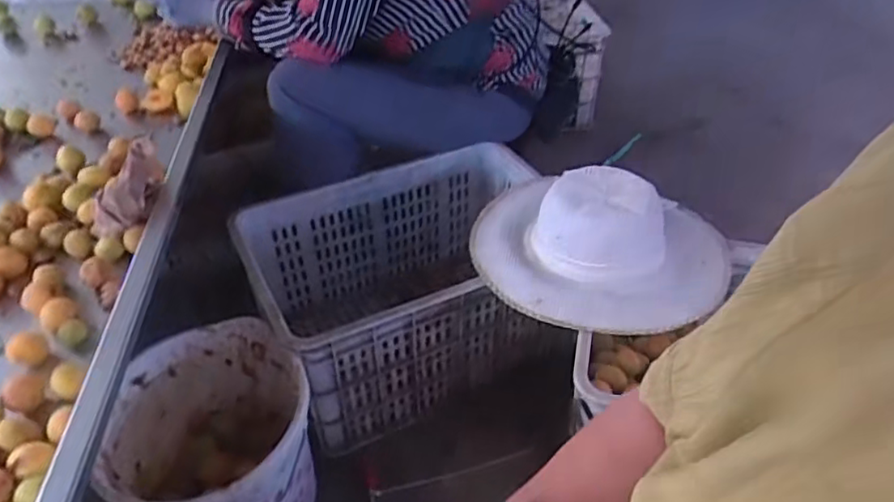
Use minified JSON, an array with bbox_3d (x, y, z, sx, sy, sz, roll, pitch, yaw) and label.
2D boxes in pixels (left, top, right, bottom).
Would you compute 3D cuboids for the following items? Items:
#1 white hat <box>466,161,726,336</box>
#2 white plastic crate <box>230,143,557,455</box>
[{"bbox_3d":[0.231,-0.027,0.973,0.386,0.111,0.333,10,42,14],"label":"white hat"},{"bbox_3d":[-0.051,0.067,1.171,0.546,0.305,0.359,-20,44,-20],"label":"white plastic crate"}]

